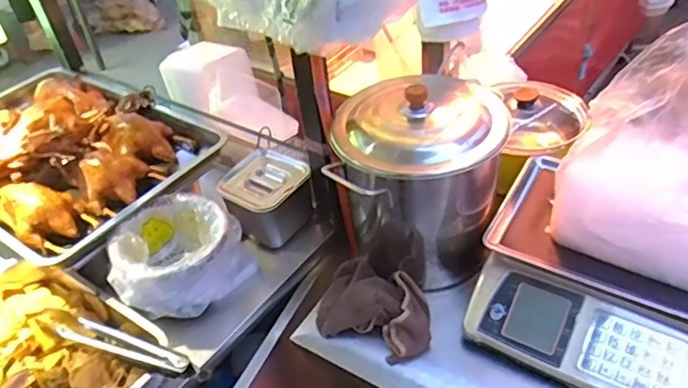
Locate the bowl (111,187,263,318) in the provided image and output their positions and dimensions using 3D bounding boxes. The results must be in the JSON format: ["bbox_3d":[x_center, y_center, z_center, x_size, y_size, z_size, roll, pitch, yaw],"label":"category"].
[{"bbox_3d":[-0.266,0.104,0.938,0.217,0.116,0.179,-23,43,-18],"label":"bowl"}]

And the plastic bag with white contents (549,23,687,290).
[{"bbox_3d":[0.397,-0.040,0.705,0.222,0.312,0.110,15,46,23],"label":"plastic bag with white contents"}]

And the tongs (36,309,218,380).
[{"bbox_3d":[-0.321,0.215,0.811,0.301,0.026,0.042,14,45,22],"label":"tongs"}]

